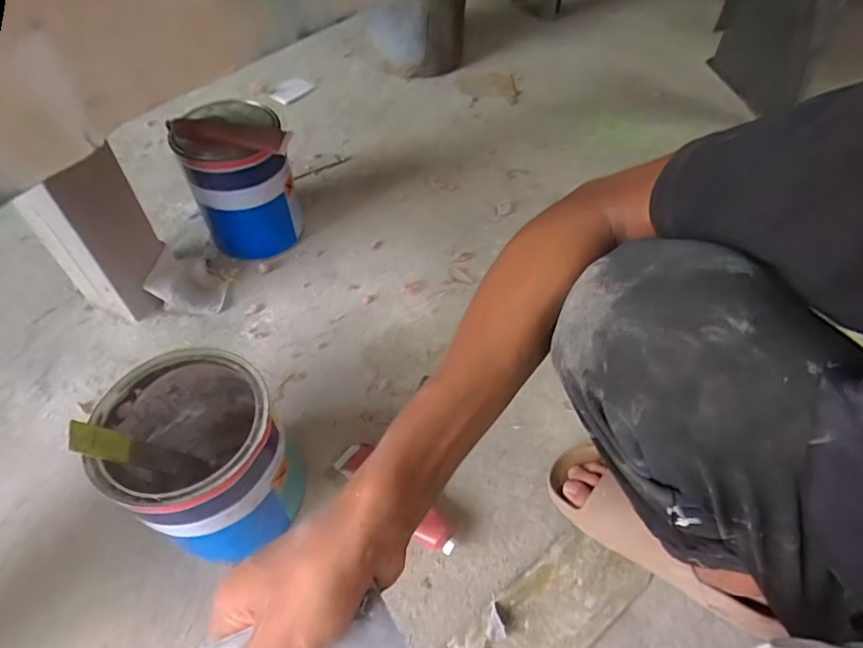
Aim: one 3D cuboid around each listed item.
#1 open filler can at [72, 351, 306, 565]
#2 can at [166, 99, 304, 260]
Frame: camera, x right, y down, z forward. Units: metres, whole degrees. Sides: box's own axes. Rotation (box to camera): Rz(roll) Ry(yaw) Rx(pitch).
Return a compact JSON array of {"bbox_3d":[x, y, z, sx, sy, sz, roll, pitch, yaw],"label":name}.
[{"bbox_3d":[-0.240,0.146,0.542,0.169,0.211,0.164,31,58,21],"label":"open filler can"},{"bbox_3d":[-0.307,-0.235,0.811,0.150,0.206,0.142,2,52,-3],"label":"can"}]

